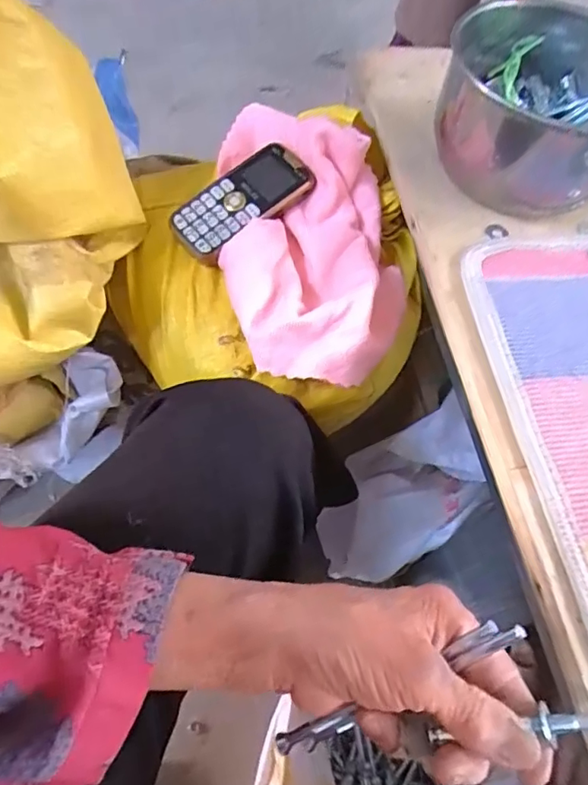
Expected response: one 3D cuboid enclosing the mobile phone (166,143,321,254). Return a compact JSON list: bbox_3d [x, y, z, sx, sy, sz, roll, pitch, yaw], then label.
[{"bbox_3d":[-0.046,-0.169,0.464,0.124,0.013,0.058,-39,79,-13],"label":"mobile phone"}]

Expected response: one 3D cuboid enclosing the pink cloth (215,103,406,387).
[{"bbox_3d":[0.017,-0.138,0.453,0.154,0.079,0.257,-2,63,-7],"label":"pink cloth"}]

